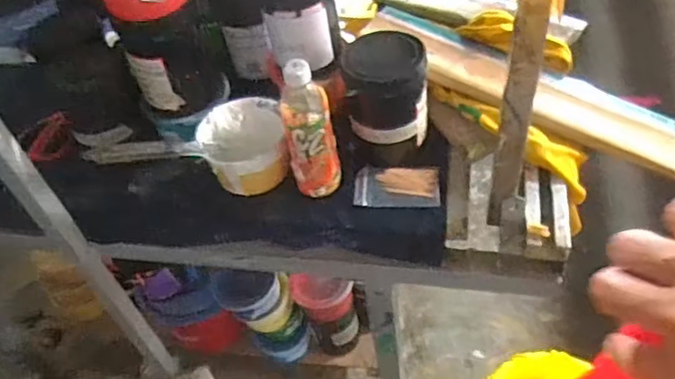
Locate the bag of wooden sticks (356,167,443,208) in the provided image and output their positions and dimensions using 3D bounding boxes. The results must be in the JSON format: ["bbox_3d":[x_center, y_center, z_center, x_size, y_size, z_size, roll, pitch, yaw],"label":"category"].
[{"bbox_3d":[0.083,-0.005,0.874,0.116,0.013,0.066,-3,49,6],"label":"bag of wooden sticks"}]

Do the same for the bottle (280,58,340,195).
[{"bbox_3d":[-0.034,-0.068,0.807,0.063,0.211,0.052,-11,49,-2],"label":"bottle"}]

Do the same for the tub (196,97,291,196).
[{"bbox_3d":[-0.132,-0.065,0.896,0.119,0.070,0.130,-4,49,5],"label":"tub"}]

